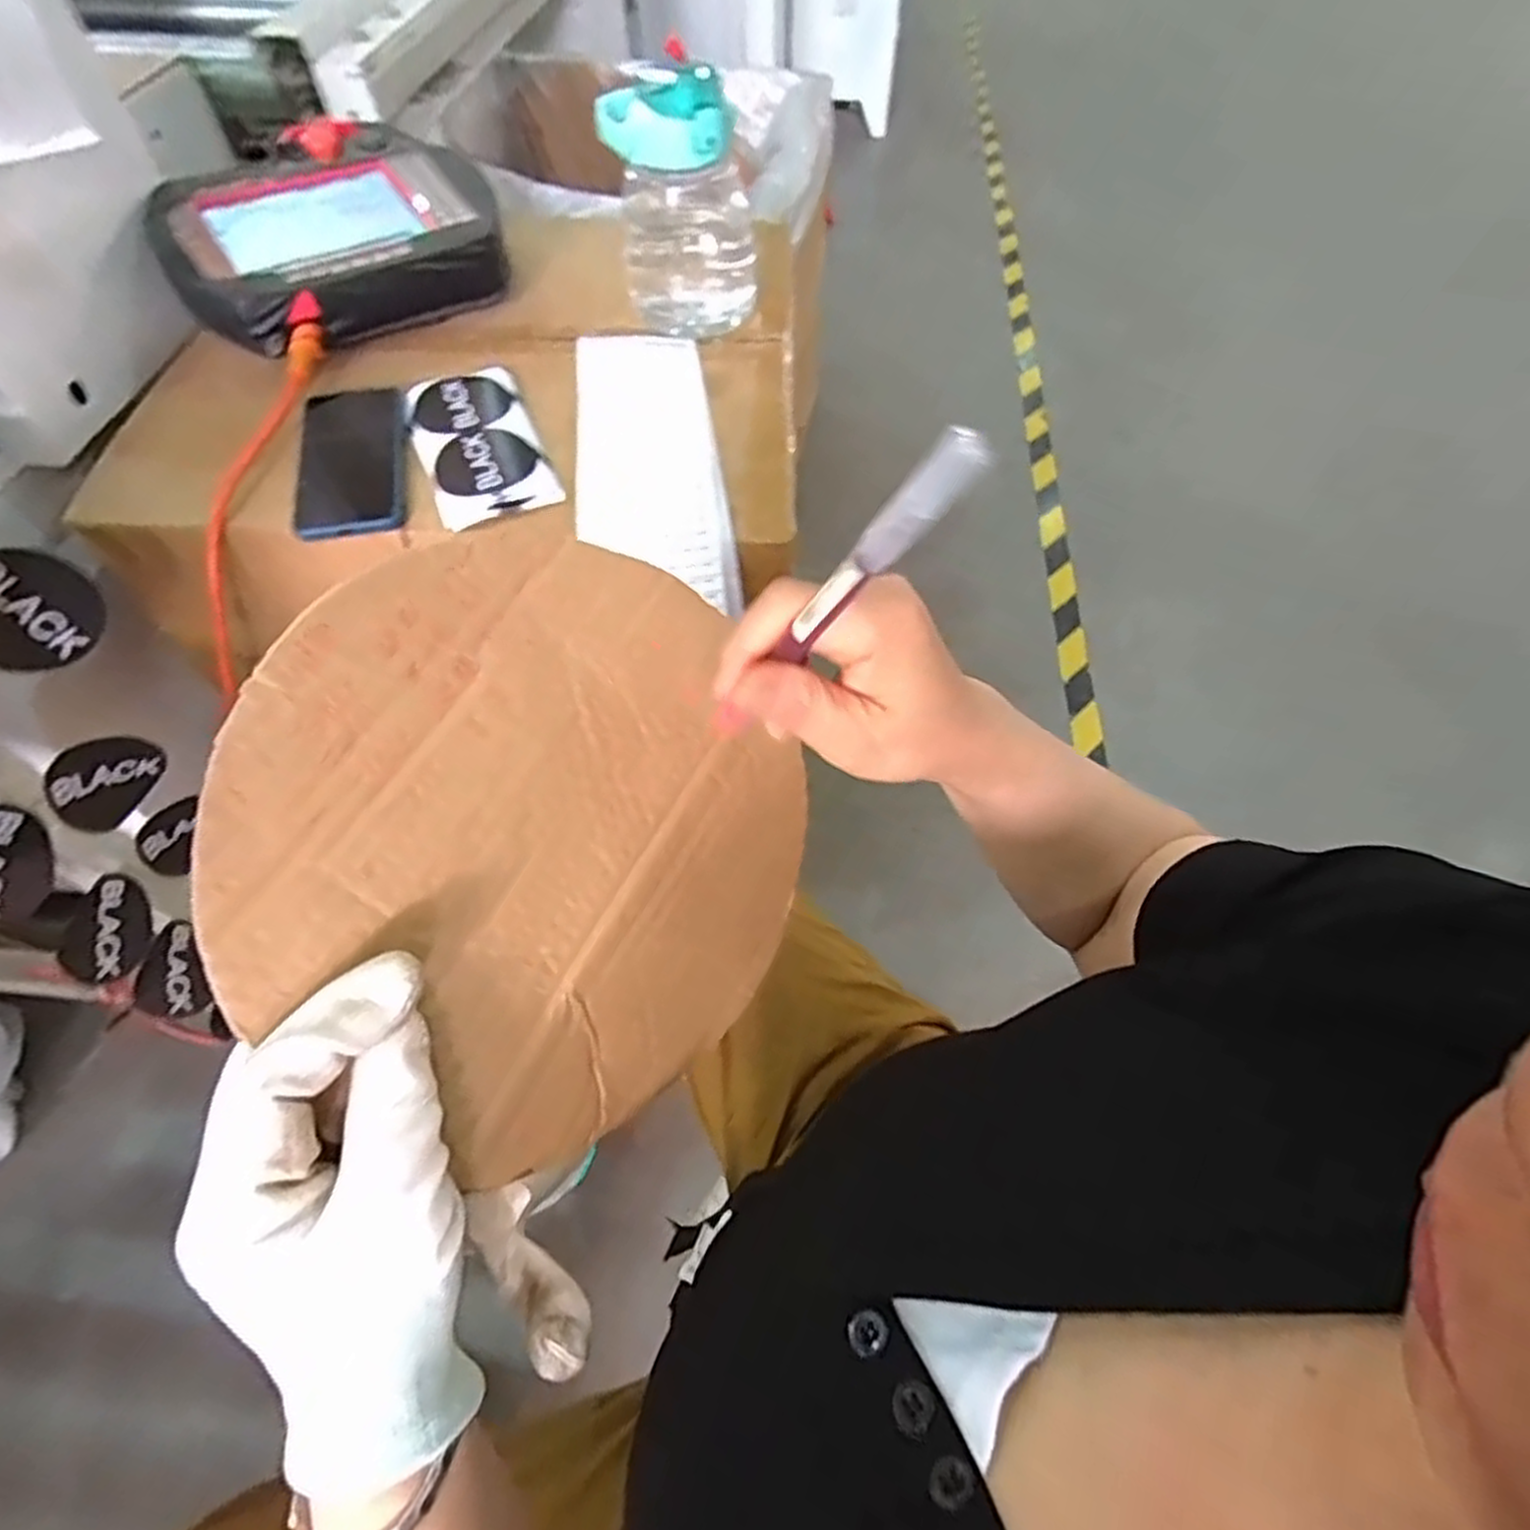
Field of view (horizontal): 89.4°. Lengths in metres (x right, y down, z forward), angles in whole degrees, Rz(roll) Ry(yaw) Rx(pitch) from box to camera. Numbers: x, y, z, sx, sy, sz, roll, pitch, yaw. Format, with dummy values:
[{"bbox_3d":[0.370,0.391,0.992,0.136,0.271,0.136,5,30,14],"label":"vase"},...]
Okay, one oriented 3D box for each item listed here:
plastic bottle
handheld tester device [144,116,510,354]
[{"bbox_3d":[-0.068,-0.482,0.664,0.127,0.176,0.093,-3,57,-2],"label":"plastic bottle"},{"bbox_3d":[-0.388,-0.472,0.701,0.277,0.089,0.211,-26,61,-16],"label":"handheld tester device"}]

